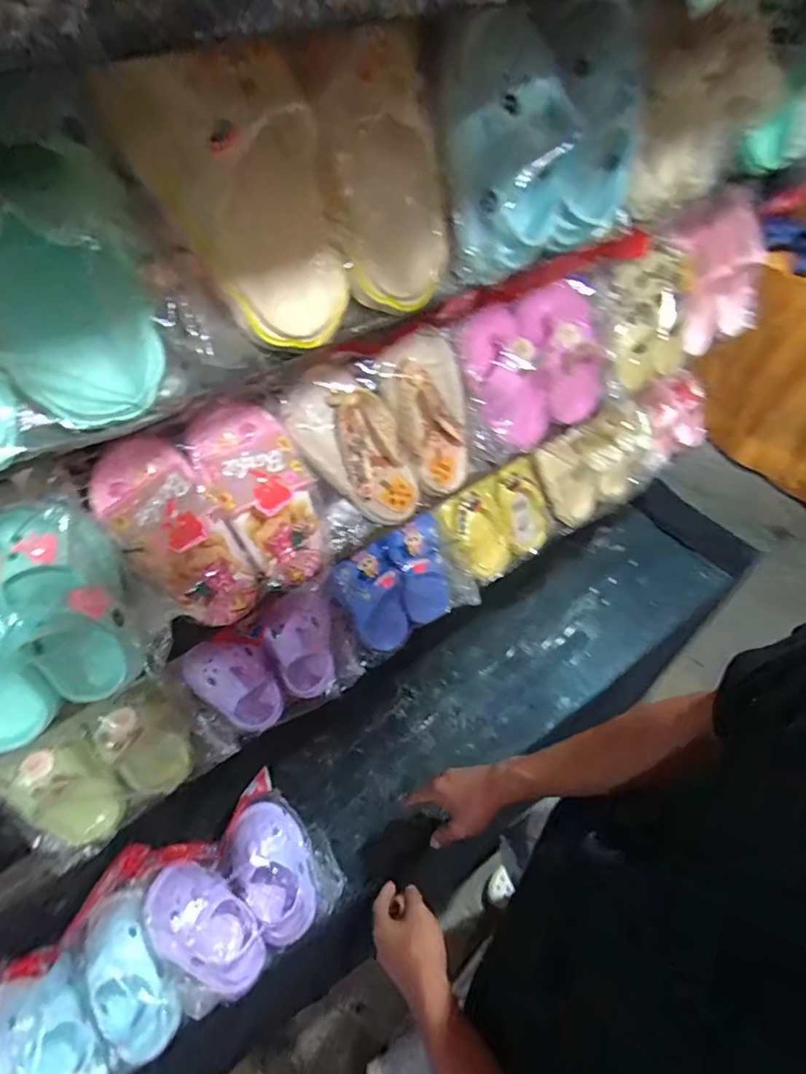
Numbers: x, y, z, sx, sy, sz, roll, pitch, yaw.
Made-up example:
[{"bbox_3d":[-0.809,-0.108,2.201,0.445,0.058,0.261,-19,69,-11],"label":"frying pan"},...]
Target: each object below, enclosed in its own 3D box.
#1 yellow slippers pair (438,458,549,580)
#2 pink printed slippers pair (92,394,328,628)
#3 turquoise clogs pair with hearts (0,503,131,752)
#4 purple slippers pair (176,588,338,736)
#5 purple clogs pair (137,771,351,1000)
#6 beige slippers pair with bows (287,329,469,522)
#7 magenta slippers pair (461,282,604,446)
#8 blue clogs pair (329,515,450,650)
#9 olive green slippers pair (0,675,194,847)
[{"bbox_3d":[0.142,-0.026,0.784,0.184,0.153,0.055,-27,27,-21],"label":"yellow slippers pair"},{"bbox_3d":[-0.161,-0.017,0.469,0.170,0.177,0.065,-27,22,-20],"label":"pink printed slippers pair"},{"bbox_3d":[-0.289,0.070,0.389,0.155,0.162,0.068,-28,28,-17],"label":"turquoise clogs pair with hearts"},{"bbox_3d":[-0.158,0.152,0.634,0.179,0.142,0.058,-33,34,-27],"label":"purple slippers pair"},{"bbox_3d":[-0.191,0.440,0.657,0.180,0.091,0.203,26,56,19],"label":"purple clogs pair"},{"bbox_3d":[-0.012,-0.109,0.535,0.184,0.175,0.050,-29,35,-18],"label":"beige slippers pair with bows"},{"bbox_3d":[0.148,-0.190,0.607,0.182,0.165,0.074,-26,56,-19],"label":"magenta slippers pair"},{"bbox_3d":[-0.008,0.071,0.703,0.154,0.150,0.071,-28,57,-21],"label":"blue clogs pair"},{"bbox_3d":[-0.320,0.246,0.570,0.169,0.152,0.055,-31,39,-20],"label":"olive green slippers pair"}]

